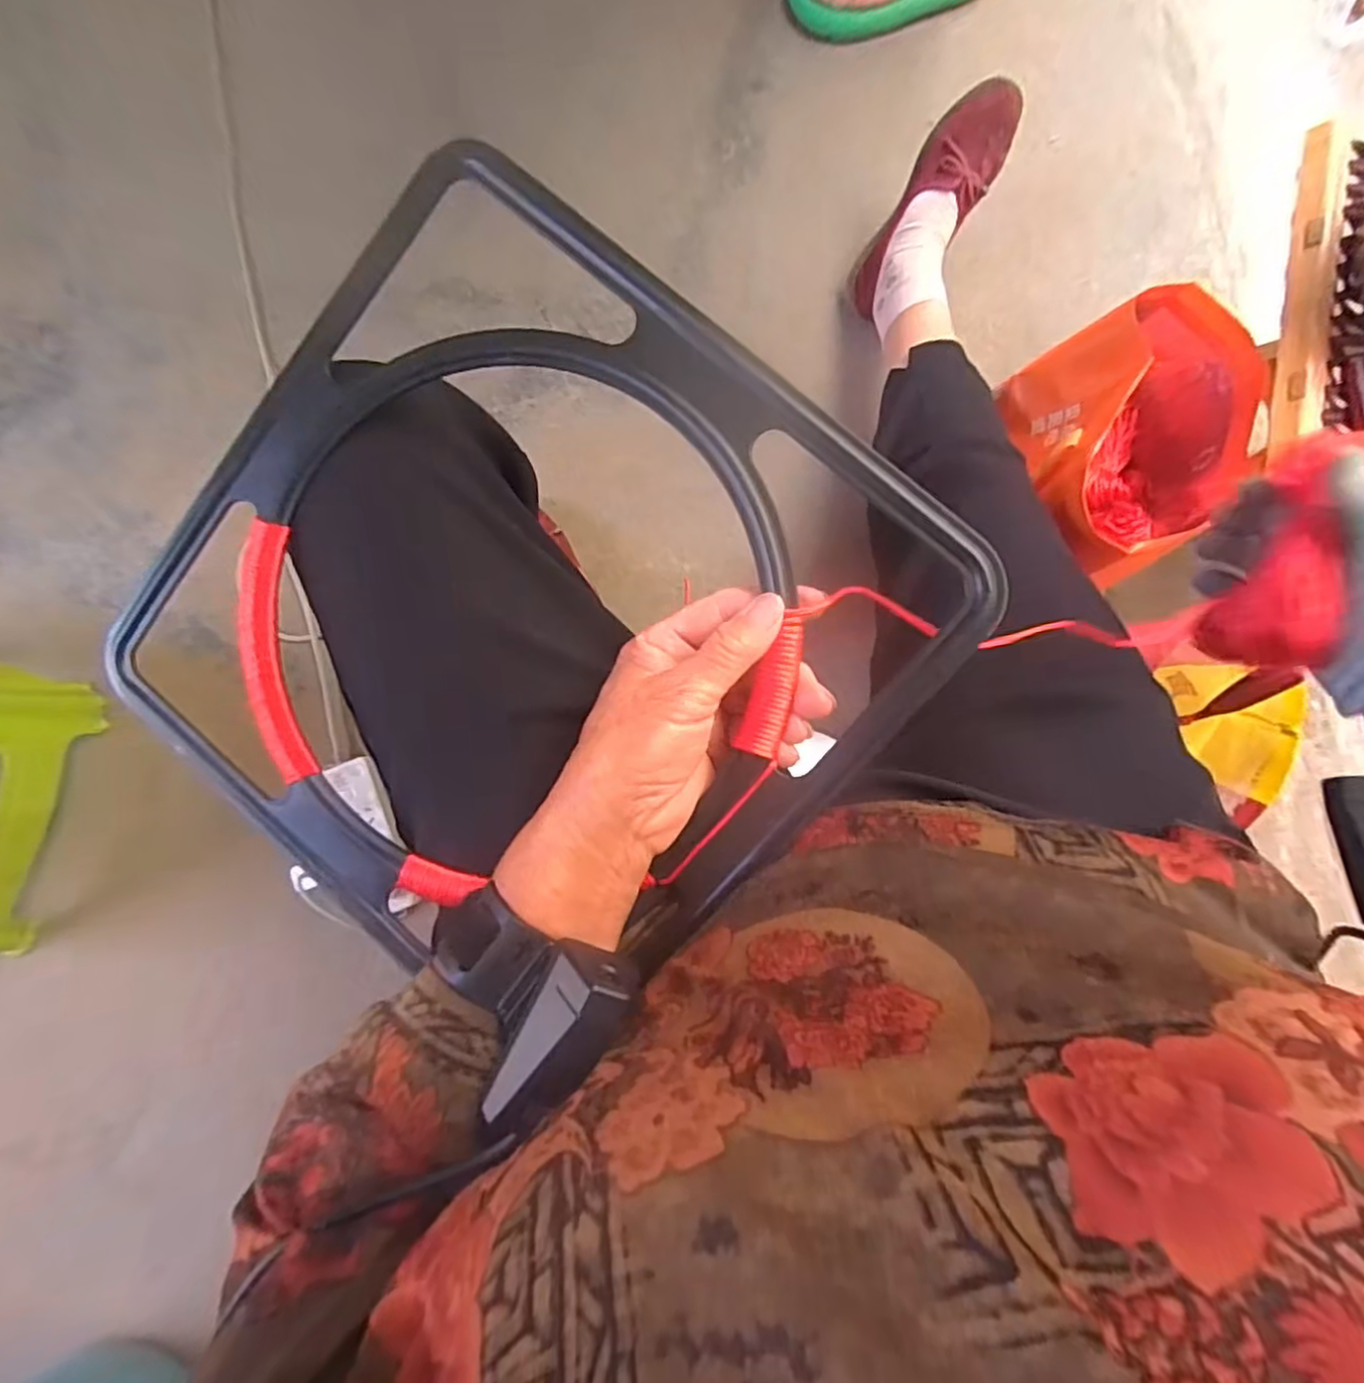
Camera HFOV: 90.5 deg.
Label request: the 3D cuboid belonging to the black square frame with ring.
[{"bbox_3d":[-0.084,-0.028,0.320,0.334,0.082,0.325,42,87,6],"label":"black square frame with ring"}]

